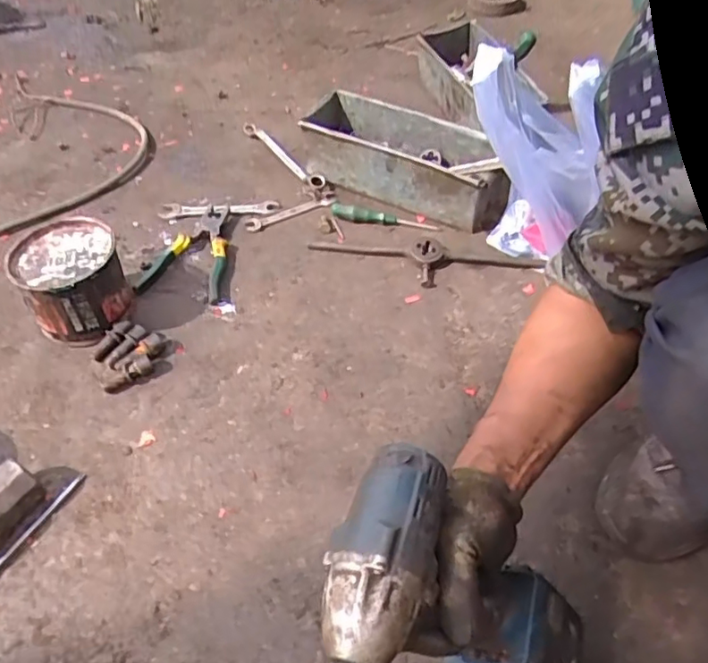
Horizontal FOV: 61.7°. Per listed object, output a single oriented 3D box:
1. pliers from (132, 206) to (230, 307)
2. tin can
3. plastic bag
[{"bbox_3d":[-0.235,-0.106,0.824,0.113,0.026,0.187,-1,49,-3],"label":"pliers"},{"bbox_3d":[-0.343,-0.061,0.727,0.115,0.102,0.122,1,49,-1],"label":"tin can"},{"bbox_3d":[0.217,-0.205,0.713,0.112,0.299,0.113,-24,51,4],"label":"plastic bag"}]

